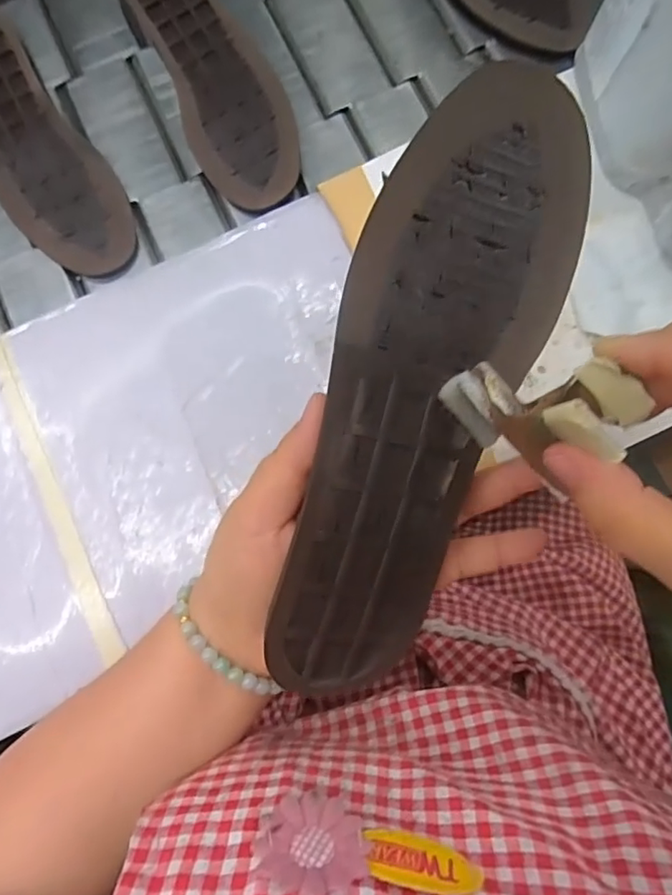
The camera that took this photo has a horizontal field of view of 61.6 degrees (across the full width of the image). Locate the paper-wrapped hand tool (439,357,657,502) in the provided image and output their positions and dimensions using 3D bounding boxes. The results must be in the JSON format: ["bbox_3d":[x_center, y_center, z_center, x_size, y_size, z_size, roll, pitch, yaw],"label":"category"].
[{"bbox_3d":[0.072,-0.014,0.204,0.065,0.035,0.034,8,77,43],"label":"paper-wrapped hand tool"}]

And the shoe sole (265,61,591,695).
[{"bbox_3d":[0.034,-0.022,0.228,0.079,0.018,0.254,17,94,-19],"label":"shoe sole"}]

